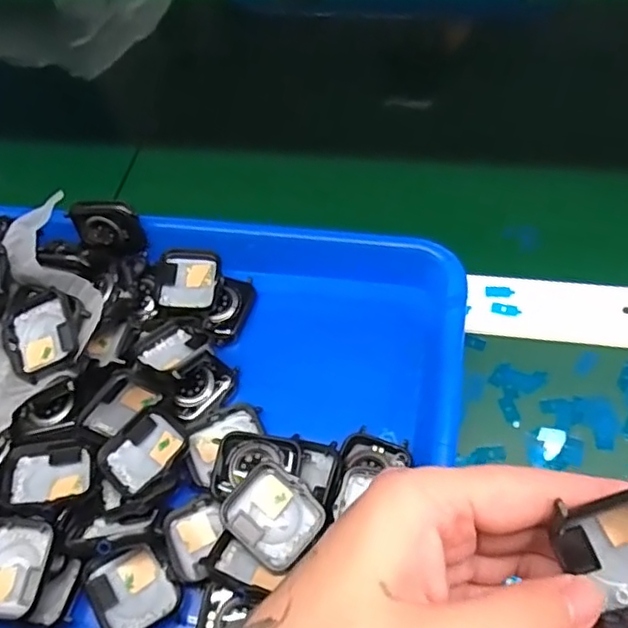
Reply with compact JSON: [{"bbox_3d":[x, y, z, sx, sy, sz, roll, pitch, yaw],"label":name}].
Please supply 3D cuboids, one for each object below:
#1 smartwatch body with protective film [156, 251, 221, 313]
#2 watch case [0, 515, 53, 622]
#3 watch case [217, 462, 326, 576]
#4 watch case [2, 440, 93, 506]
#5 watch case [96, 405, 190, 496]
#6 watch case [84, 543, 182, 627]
[{"bbox_3d":[-0.074,-0.018,0.373,0.036,0.014,0.040,-1,58,6],"label":"smartwatch body with protective film"},{"bbox_3d":[-0.142,0.117,0.289,0.038,0.012,0.043,7,60,11],"label":"watch case"},{"bbox_3d":[-0.019,0.095,0.296,0.042,0.010,0.038,41,81,0],"label":"watch case"},{"bbox_3d":[-0.134,0.081,0.316,0.039,0.017,0.036,-9,57,-2],"label":"watch case"},{"bbox_3d":[-0.087,0.071,0.323,0.036,0.011,0.044,30,66,23],"label":"watch case"},{"bbox_3d":[-0.087,0.131,0.295,0.035,0.011,0.040,-36,61,-15],"label":"watch case"}]

